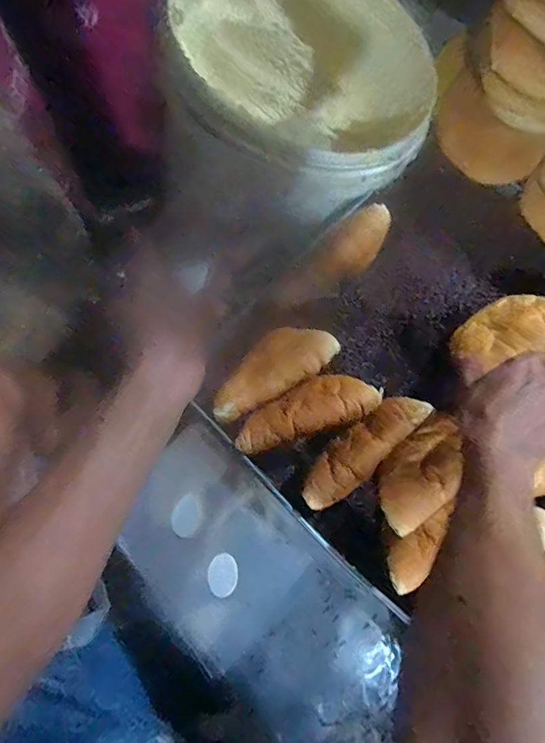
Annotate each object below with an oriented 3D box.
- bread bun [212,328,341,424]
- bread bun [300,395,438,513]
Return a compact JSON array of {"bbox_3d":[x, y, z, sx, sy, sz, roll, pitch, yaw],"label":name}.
[{"bbox_3d":[-0.001,0.004,0.485,0.146,0.050,0.073,-31,78,-9],"label":"bread bun"},{"bbox_3d":[0.086,0.074,0.436,0.142,0.031,0.045,-43,80,-11],"label":"bread bun"}]

